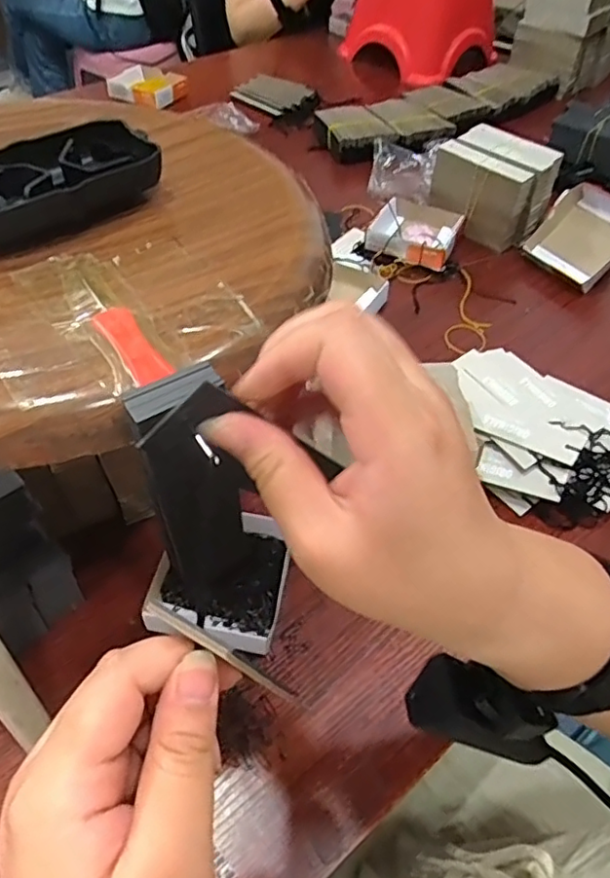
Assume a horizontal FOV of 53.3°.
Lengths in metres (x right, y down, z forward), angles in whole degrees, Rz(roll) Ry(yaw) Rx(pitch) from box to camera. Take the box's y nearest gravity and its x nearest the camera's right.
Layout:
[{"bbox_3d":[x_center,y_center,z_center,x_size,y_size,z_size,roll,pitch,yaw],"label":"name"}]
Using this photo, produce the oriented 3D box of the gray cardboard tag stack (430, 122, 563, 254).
[{"bbox_3d":[0.261,-0.353,0.845,0.145,0.098,0.101,34,56,24],"label":"gray cardboard tag stack"}]

